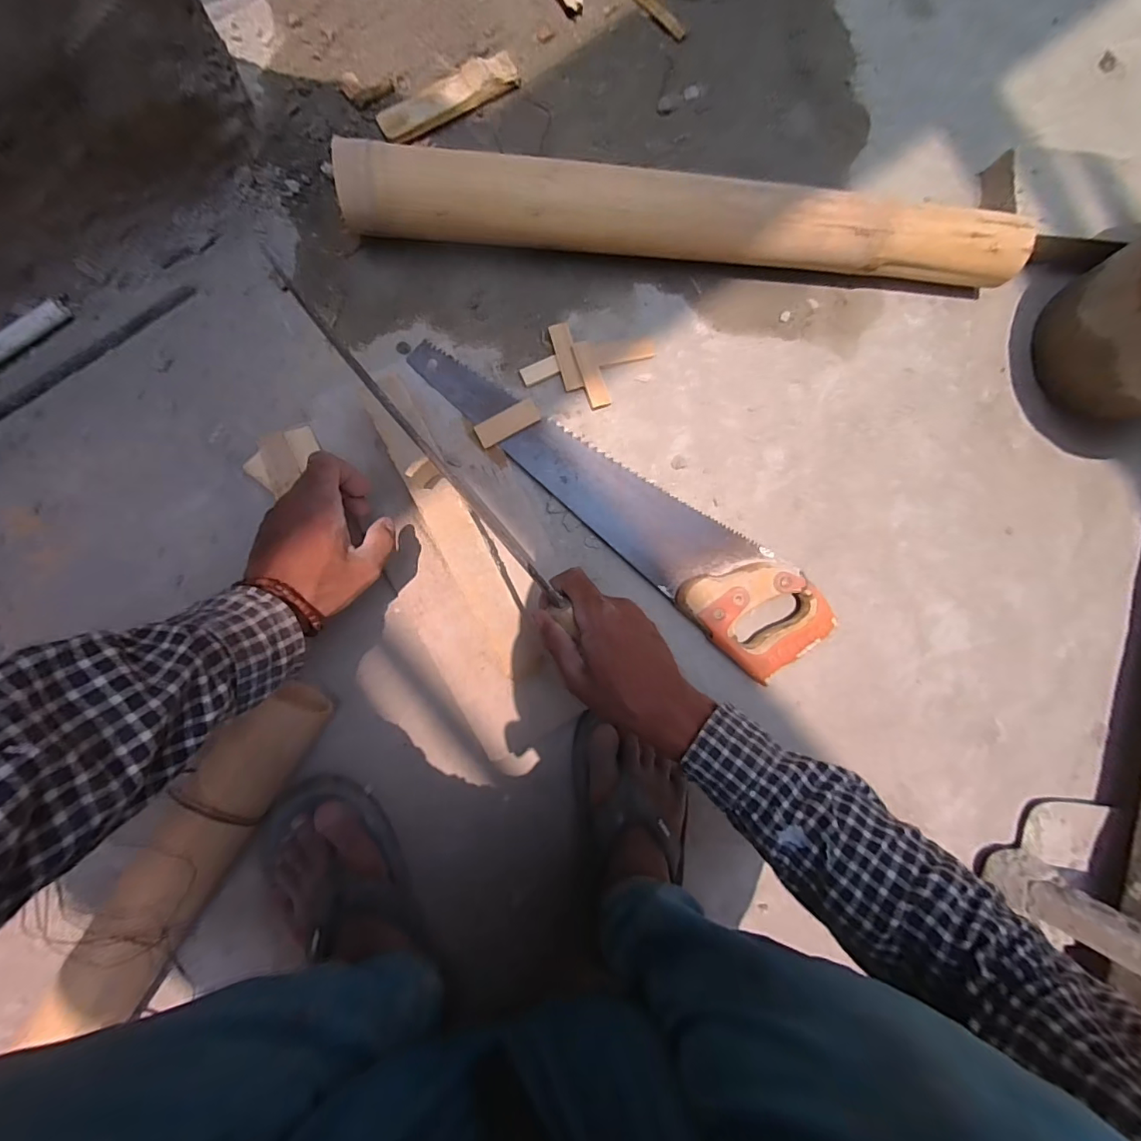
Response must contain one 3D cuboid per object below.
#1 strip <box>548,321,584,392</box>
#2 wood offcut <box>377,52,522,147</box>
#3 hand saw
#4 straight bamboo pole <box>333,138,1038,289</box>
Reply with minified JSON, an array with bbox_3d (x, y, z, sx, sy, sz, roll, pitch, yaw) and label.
[{"bbox_3d":[-0.004,-0.212,0.508,0.020,0.005,0.063,-16,103,4],"label":"strip"},{"bbox_3d":[-0.117,-0.457,0.494,0.144,0.010,0.033,-33,96,-7],"label":"wood offcut"},{"bbox_3d":[0.066,-0.075,0.518,0.480,0.029,0.108,42,85,-7],"label":"hand saw"},{"bbox_3d":[0.135,-0.333,0.505,0.675,0.075,0.067,-2,91,-9],"label":"straight bamboo pole"}]

